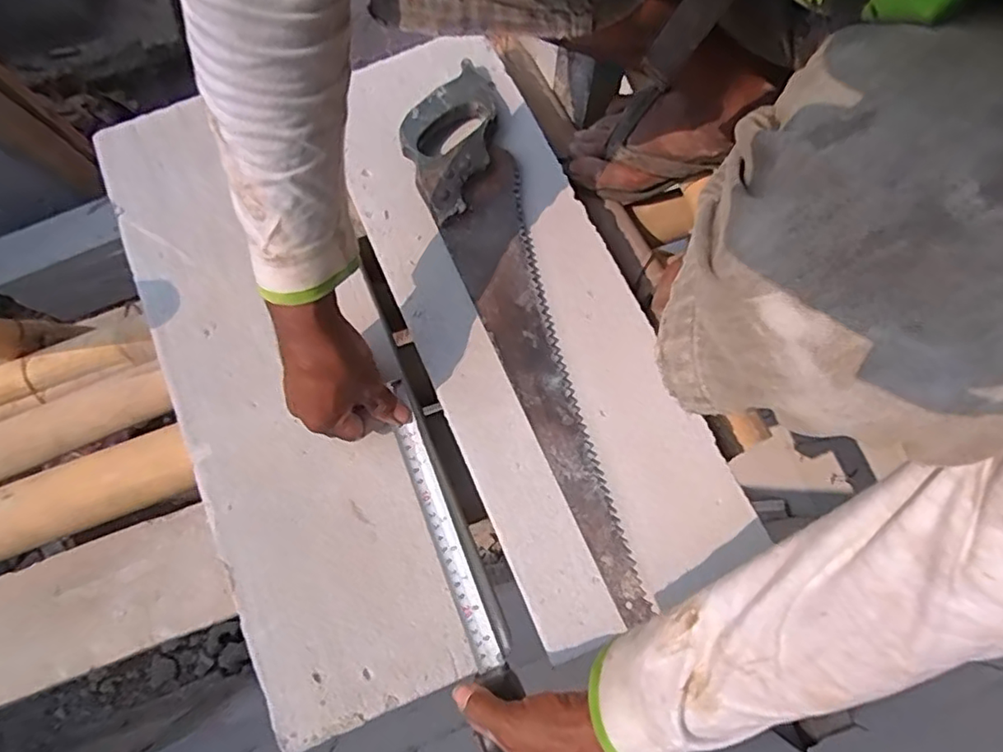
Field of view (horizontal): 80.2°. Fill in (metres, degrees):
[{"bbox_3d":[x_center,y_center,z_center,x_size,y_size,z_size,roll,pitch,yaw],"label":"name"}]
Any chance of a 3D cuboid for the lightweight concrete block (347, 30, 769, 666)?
[{"bbox_3d":[0.008,-0.072,0.539,0.198,0.056,0.566,-24,80,-5],"label":"lightweight concrete block"}]

